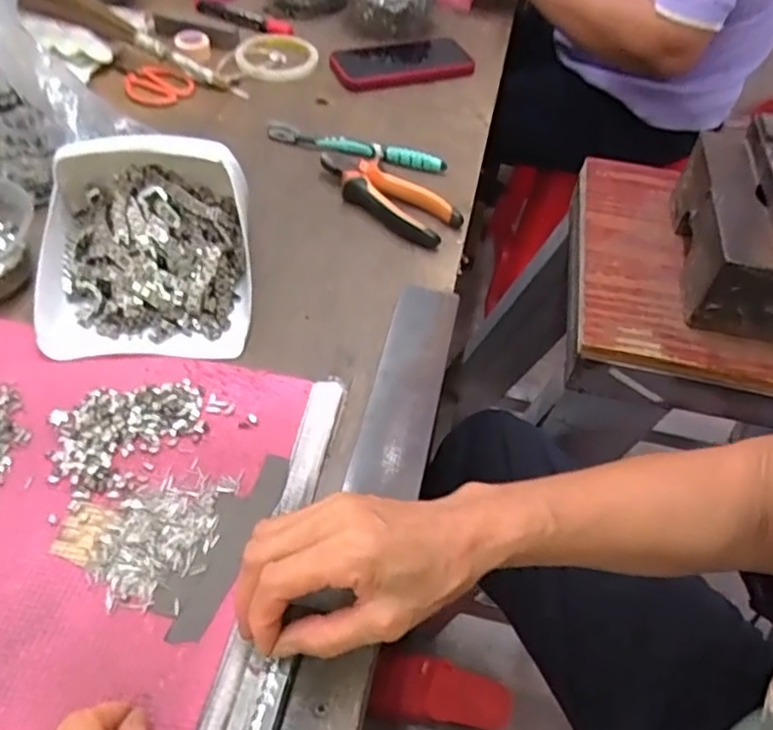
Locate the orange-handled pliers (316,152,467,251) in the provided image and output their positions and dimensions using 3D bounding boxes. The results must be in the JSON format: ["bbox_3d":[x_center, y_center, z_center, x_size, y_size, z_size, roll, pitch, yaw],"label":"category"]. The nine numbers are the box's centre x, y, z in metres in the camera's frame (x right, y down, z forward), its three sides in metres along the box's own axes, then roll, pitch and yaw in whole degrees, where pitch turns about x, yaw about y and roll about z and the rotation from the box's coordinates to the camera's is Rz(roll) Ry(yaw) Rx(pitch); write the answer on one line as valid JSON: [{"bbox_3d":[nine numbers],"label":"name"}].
[{"bbox_3d":[-0.002,-0.160,0.607,0.151,0.024,0.055,34,56,21],"label":"orange-handled pliers"}]

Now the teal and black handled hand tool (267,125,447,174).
[{"bbox_3d":[-0.032,-0.223,0.660,0.186,0.019,0.012,14,51,6],"label":"teal and black handled hand tool"}]

